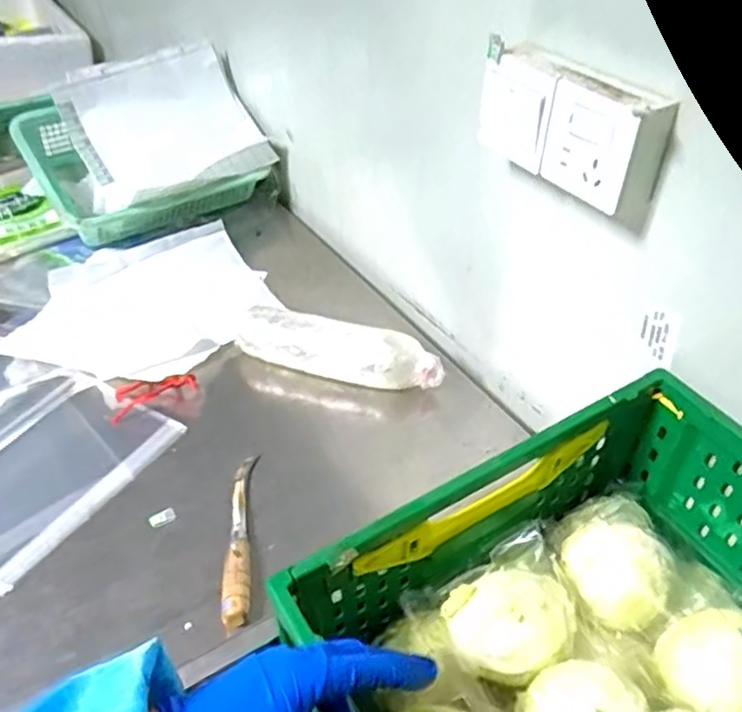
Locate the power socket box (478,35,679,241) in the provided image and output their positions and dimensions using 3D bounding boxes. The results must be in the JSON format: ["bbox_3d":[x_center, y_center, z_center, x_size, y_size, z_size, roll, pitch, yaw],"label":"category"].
[{"bbox_3d":[0.164,-0.194,0.598,0.042,0.104,0.175,-28,49,-28],"label":"power socket box"}]

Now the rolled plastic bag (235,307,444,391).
[{"bbox_3d":[-0.041,-0.001,0.839,0.259,0.067,0.057,13,43,14],"label":"rolled plastic bag"}]

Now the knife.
[{"bbox_3d":[-0.129,0.175,0.678,0.025,0.028,0.197,-4,42,-4],"label":"knife"}]

